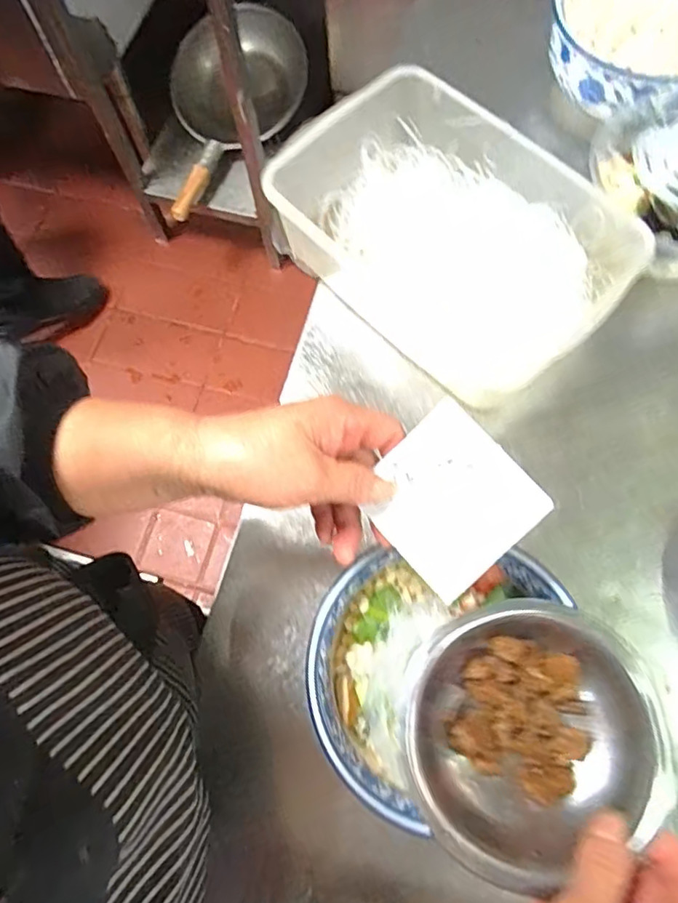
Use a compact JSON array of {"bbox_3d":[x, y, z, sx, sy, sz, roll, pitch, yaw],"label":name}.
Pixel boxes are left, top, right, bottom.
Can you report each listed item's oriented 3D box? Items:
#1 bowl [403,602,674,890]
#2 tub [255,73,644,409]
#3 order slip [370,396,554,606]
[{"bbox_3d":[0.102,0.152,0.307,0.121,0.052,0.128,-1,72,2],"label":"bowl"},{"bbox_3d":[0.091,-0.191,0.487,0.291,0.082,0.182,41,78,13],"label":"tub"},{"bbox_3d":[0.060,0.026,0.304,0.078,0.005,0.079,-44,85,5],"label":"order slip"}]

